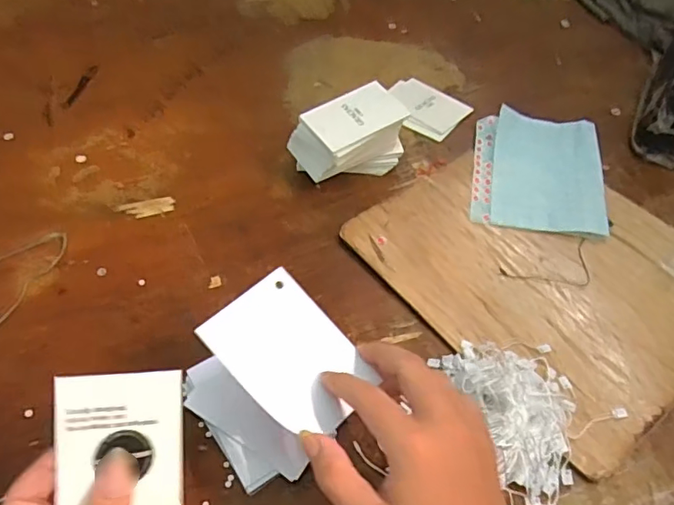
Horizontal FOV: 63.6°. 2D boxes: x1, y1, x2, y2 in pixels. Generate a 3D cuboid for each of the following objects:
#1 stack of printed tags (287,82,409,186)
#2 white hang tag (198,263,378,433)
[{"bbox_3d":[0.013,-0.112,0.542,0.105,0.065,0.068,-27,57,-20],"label":"stack of printed tags"},{"bbox_3d":[-0.029,0.063,0.339,0.070,0.007,0.097,-37,79,-31],"label":"white hang tag"}]

